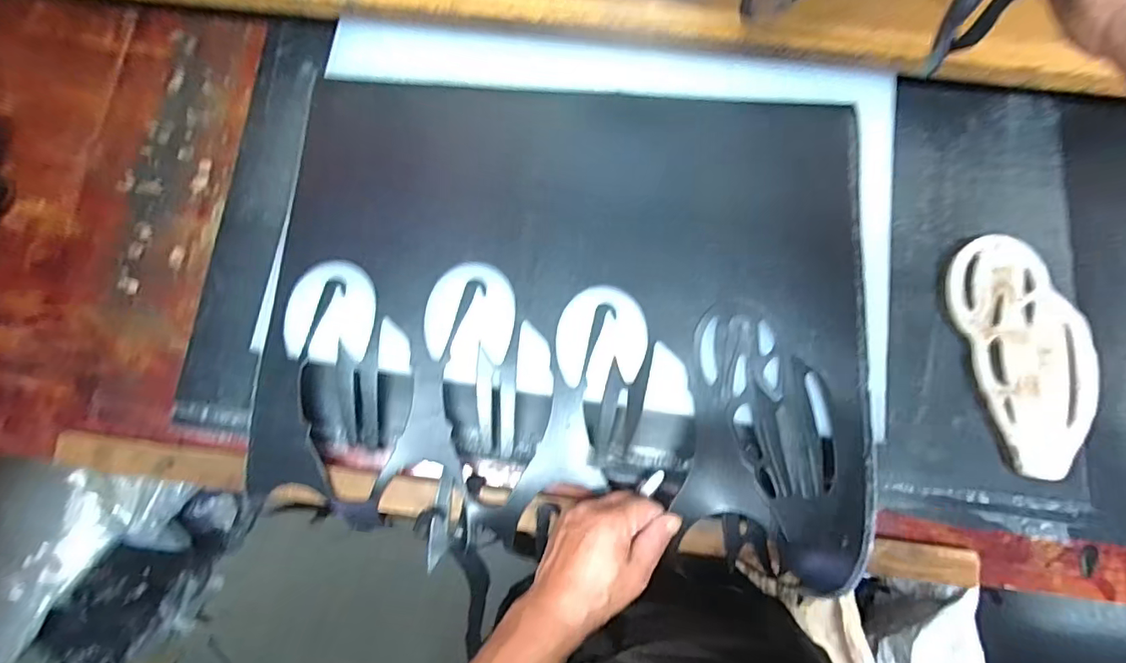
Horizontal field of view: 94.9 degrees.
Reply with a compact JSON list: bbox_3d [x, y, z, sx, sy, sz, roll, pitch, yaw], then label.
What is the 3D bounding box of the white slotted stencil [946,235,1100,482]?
[{"bbox_3d":[0.446,0.017,0.498,0.106,0.024,0.222,-13,78,-4],"label":"white slotted stencil"}]

